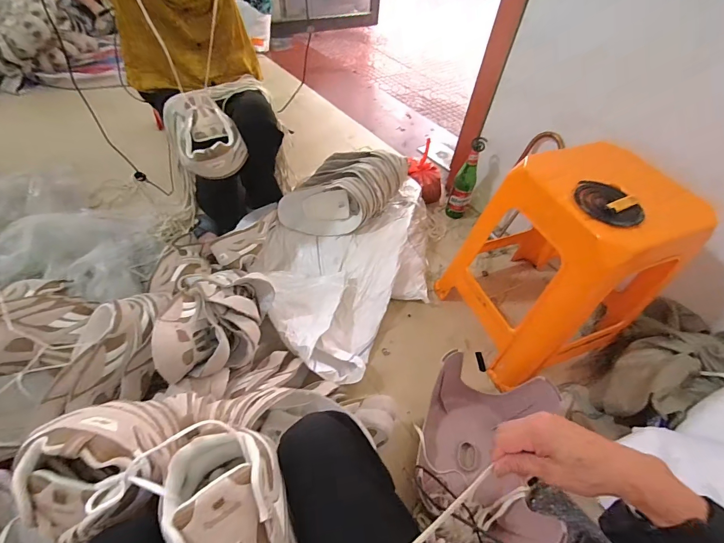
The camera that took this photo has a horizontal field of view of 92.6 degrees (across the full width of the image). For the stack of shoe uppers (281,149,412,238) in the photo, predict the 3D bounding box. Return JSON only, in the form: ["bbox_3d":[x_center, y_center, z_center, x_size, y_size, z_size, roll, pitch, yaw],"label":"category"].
[{"bbox_3d":[-0.057,-0.258,1.100,0.346,0.189,0.256,14,51,6],"label":"stack of shoe uppers"}]

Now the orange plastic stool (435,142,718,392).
[{"bbox_3d":[0.476,-0.009,0.839,0.355,0.487,0.336,-14,54,-16],"label":"orange plastic stool"}]

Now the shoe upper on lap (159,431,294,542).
[{"bbox_3d":[-0.122,0.283,0.356,0.110,0.096,0.231,-23,73,-22],"label":"shoe upper on lap"}]

